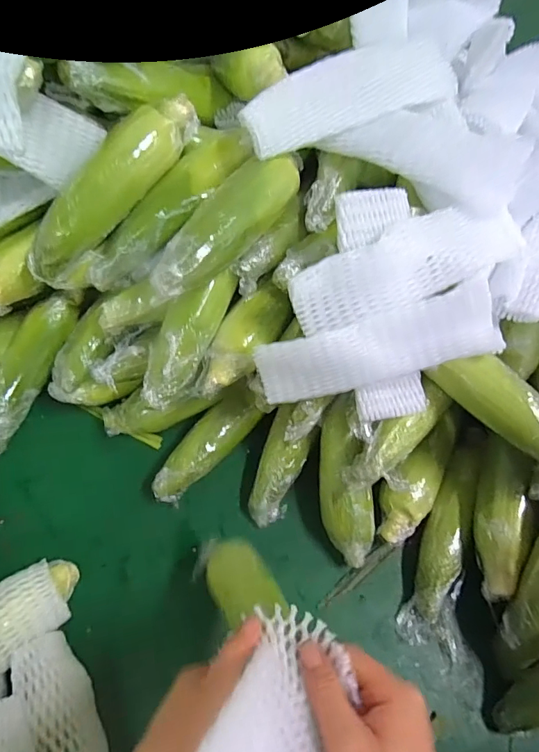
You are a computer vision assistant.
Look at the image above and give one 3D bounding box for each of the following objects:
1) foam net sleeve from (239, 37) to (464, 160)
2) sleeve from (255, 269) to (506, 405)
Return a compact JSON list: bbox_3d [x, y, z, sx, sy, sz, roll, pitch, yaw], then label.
[{"bbox_3d":[0.076,-0.278,0.445,0.212,0.022,0.072,-20,91,-9],"label":"foam net sleeve"},{"bbox_3d":[0.094,-0.023,0.409,0.212,0.069,0.016,-17,23,13],"label":"sleeve"}]

